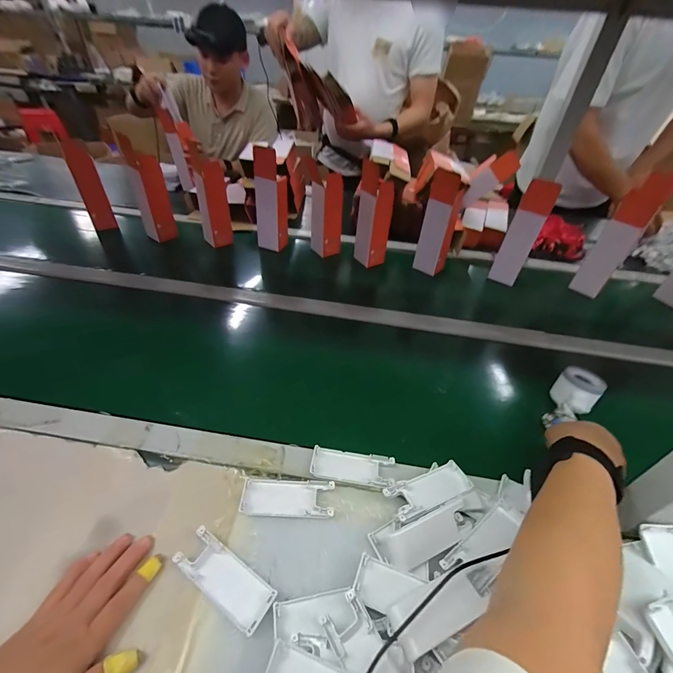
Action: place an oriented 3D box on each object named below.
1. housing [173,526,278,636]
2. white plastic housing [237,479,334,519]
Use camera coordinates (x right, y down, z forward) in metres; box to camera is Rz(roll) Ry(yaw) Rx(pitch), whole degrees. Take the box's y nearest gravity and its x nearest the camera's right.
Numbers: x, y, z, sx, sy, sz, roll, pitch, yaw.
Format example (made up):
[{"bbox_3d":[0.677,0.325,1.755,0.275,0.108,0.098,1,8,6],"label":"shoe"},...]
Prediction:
[{"bbox_3d":[-0.112,0.243,0.336,0.105,0.016,0.039,25,44,21],"label":"housing"},{"bbox_3d":[-0.057,0.192,0.398,0.104,0.018,0.041,4,41,-1],"label":"white plastic housing"}]

